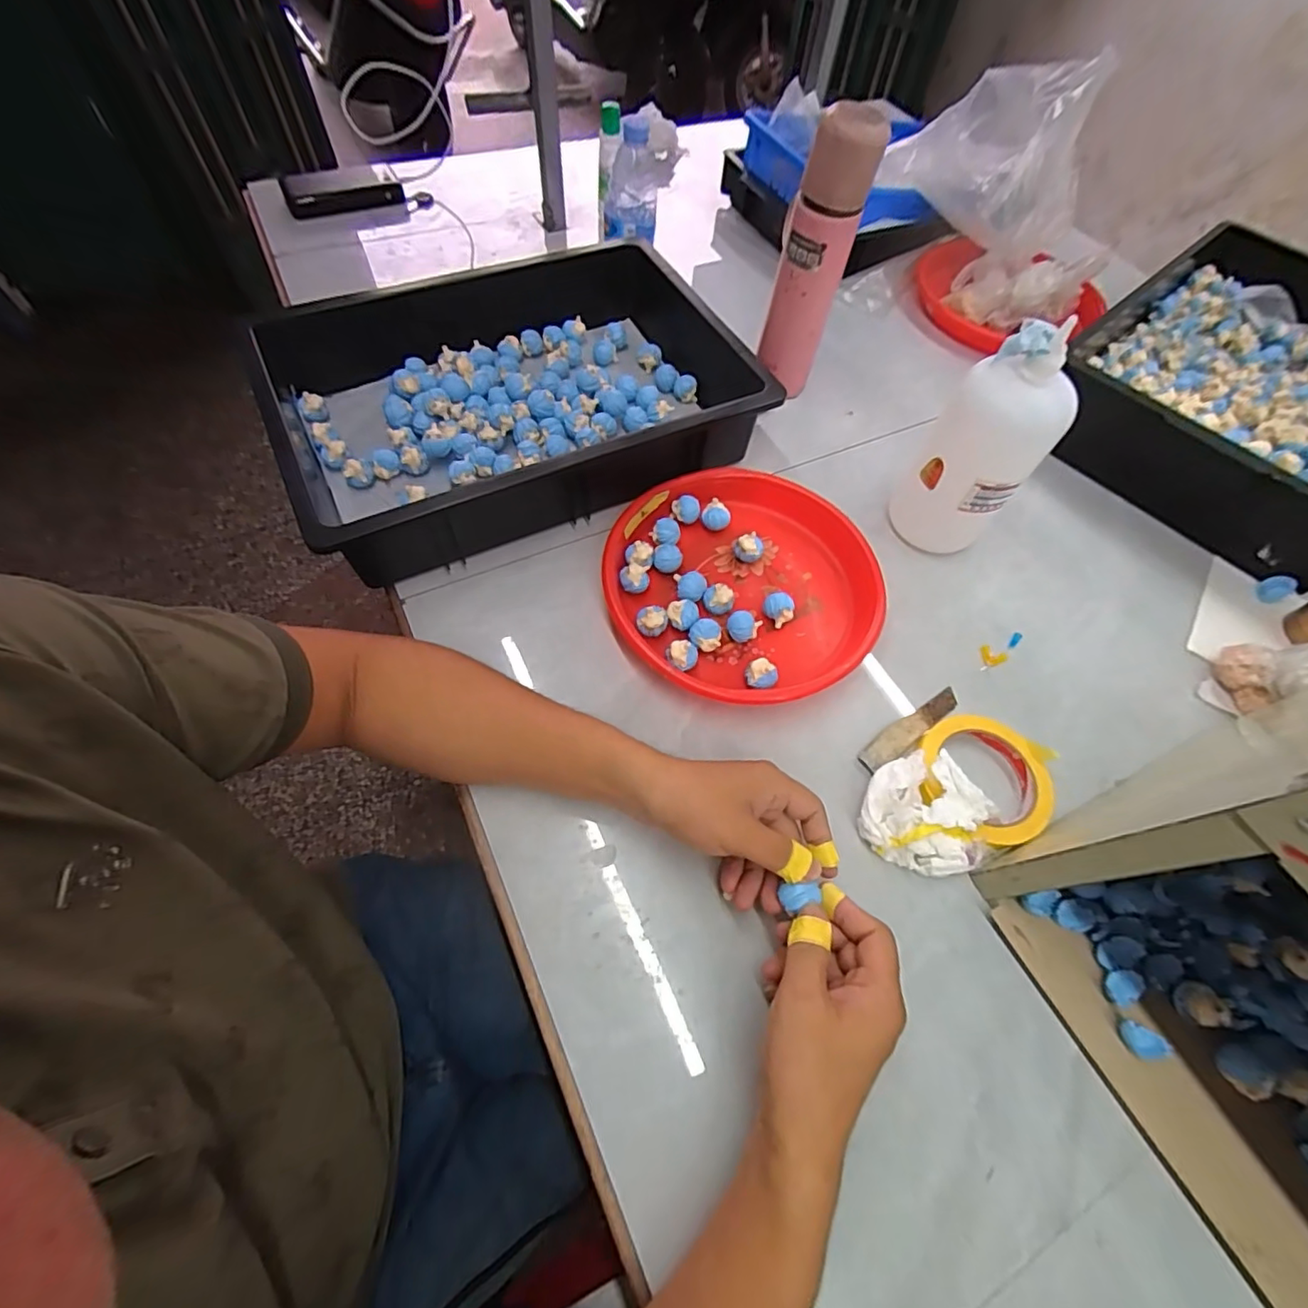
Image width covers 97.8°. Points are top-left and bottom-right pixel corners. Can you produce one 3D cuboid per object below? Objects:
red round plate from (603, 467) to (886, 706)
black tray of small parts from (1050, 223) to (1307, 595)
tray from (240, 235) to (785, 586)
[{"bbox_3d":[0.084,-0.067,0.538,0.242,0.037,0.247,2,60,-3],"label":"red round plate"},{"bbox_3d":[0.716,-0.309,0.687,0.500,0.112,0.353,-36,68,-22],"label":"black tray of small parts"},{"bbox_3d":[-0.132,-0.266,0.599,0.446,0.106,0.306,-23,64,-16],"label":"tray"}]

